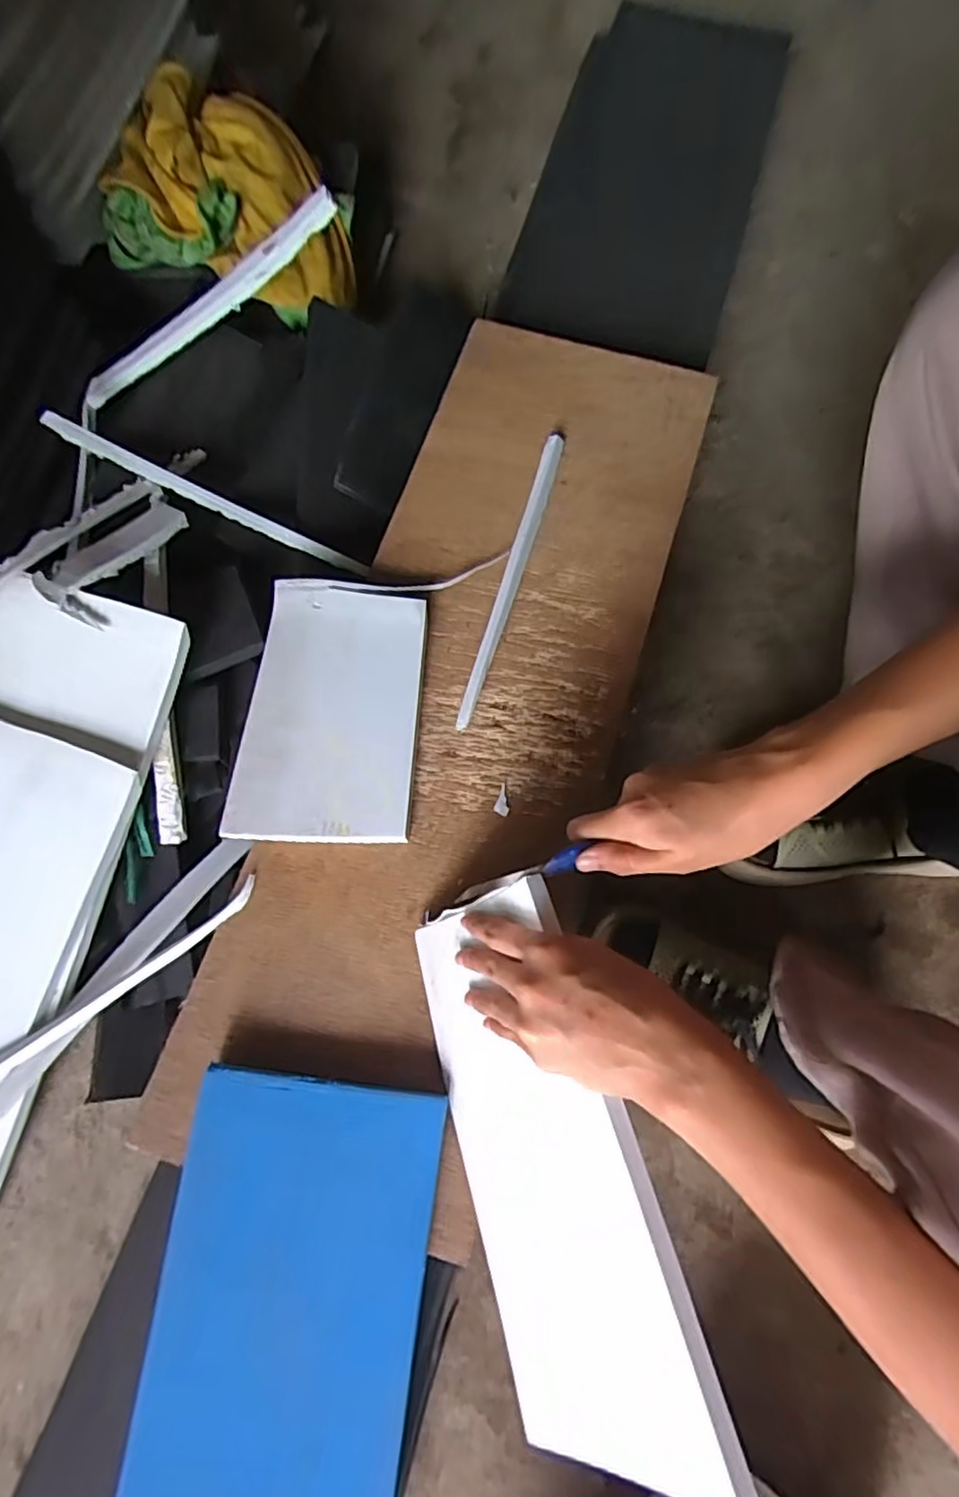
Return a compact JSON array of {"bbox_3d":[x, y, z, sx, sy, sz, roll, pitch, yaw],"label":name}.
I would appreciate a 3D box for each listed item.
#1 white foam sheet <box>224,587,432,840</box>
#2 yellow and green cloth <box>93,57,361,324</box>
[{"bbox_3d":[-0.105,-0.027,0.485,0.121,0.014,0.191,8,76,-6],"label":"white foam sheet"},{"bbox_3d":[-0.205,-0.492,0.590,0.211,0.059,0.179,14,90,-29],"label":"yellow and green cloth"}]

